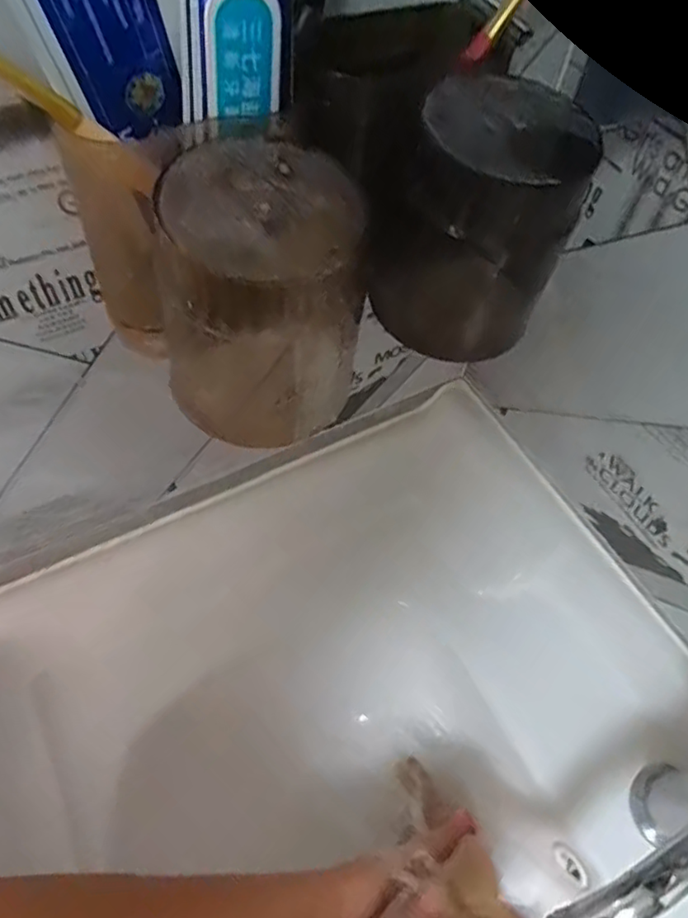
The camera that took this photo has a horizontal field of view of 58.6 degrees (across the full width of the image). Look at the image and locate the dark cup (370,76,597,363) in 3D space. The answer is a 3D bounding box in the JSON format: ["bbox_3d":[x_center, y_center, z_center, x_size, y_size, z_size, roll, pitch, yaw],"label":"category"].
[{"bbox_3d":[0.054,-0.098,0.267,0.073,0.101,0.068,32,61,16],"label":"dark cup"}]

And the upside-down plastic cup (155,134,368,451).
[{"bbox_3d":[-0.029,-0.056,0.233,0.070,0.095,0.071,3,57,-1],"label":"upside-down plastic cup"}]

